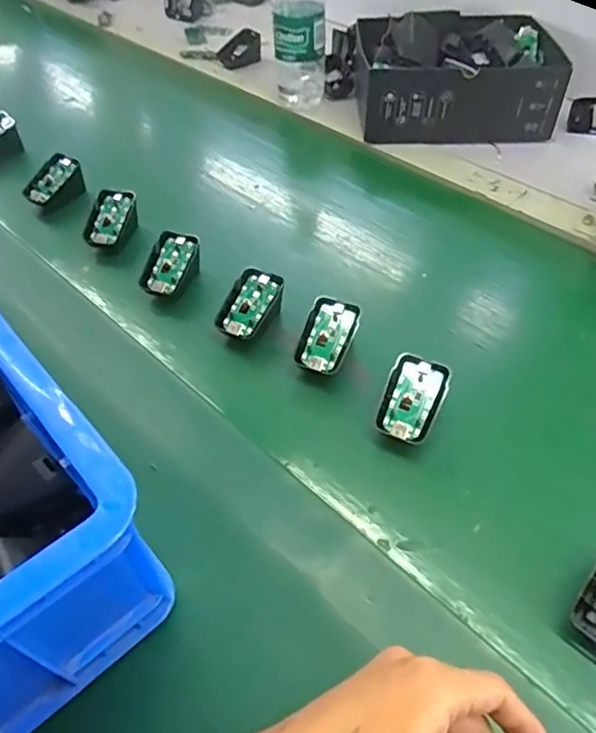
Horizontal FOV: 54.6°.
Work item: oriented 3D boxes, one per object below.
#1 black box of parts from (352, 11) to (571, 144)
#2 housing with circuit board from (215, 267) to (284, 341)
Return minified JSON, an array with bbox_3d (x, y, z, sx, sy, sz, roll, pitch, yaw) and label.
[{"bbox_3d":[0.206,-0.376,0.745,0.234,0.094,0.166,-1,52,2],"label":"black box of parts"},{"bbox_3d":[-0.044,-0.050,0.537,0.045,0.045,0.067,29,59,23],"label":"housing with circuit board"}]

